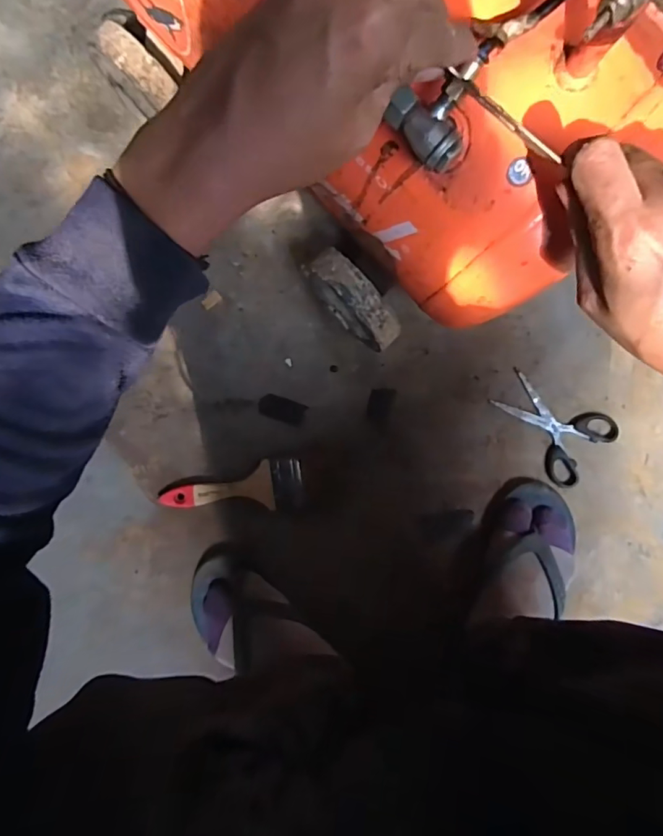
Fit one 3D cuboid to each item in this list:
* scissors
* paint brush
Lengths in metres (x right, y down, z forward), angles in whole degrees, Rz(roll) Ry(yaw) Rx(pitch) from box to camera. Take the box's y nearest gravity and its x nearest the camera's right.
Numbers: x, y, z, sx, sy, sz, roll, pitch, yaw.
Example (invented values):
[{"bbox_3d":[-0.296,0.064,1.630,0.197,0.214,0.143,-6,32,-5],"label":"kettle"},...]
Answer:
[{"bbox_3d":[0.254,0.007,0.561,0.137,0.007,0.094,39,92,-5],"label":"scissors"},{"bbox_3d":[-0.110,0.076,0.544,0.158,0.020,0.054,-2,95,-3],"label":"paint brush"}]

